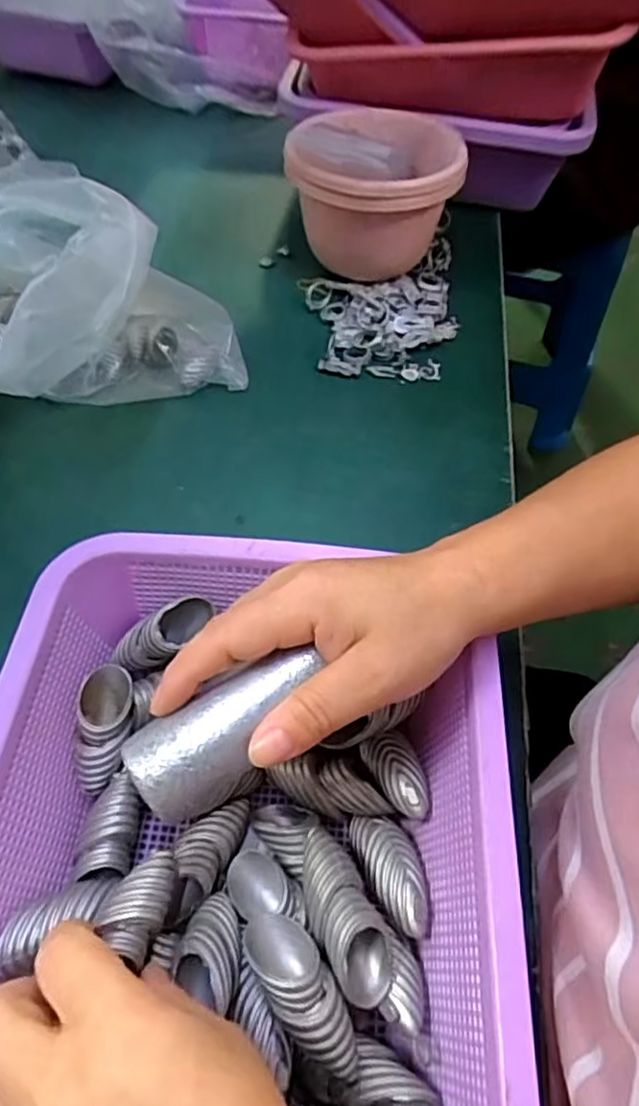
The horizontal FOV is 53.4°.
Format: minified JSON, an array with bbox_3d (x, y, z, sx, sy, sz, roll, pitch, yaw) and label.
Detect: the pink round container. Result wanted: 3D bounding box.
[{"bbox_3d":[0.048,-0.299,0.539,0.129,0.113,0.123,1,56,-2],"label":"pink round container"}]

